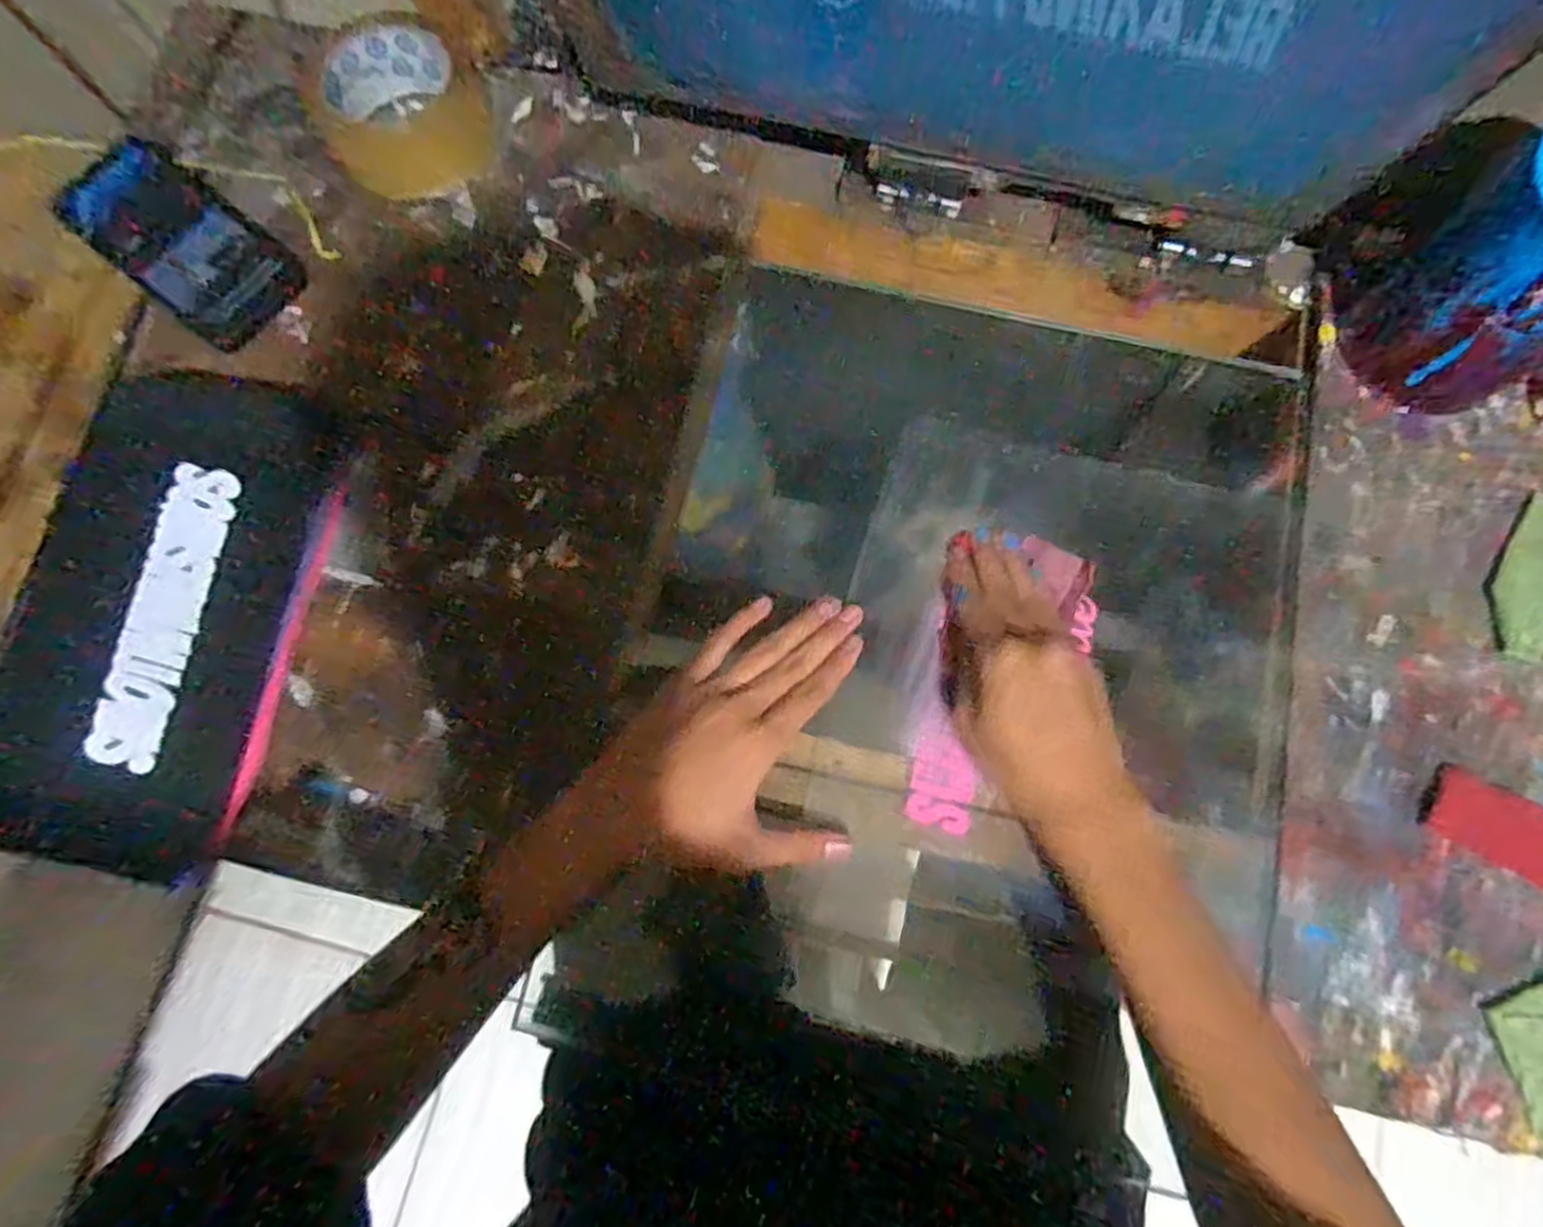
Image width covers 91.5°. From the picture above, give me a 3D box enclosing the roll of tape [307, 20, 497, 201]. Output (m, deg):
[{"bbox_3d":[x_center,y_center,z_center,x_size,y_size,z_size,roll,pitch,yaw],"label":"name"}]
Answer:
[{"bbox_3d":[-0.249,-0.339,0.510,0.106,0.043,0.106,0,77,-1],"label":"roll of tape"}]

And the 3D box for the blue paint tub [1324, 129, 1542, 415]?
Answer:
[{"bbox_3d":[0.433,-0.196,0.435,0.108,0.141,0.114,-18,78,-5],"label":"blue paint tub"}]

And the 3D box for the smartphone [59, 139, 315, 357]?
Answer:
[{"bbox_3d":[-0.389,-0.246,0.499,0.152,0.013,0.080,40,73,-1],"label":"smartphone"}]

